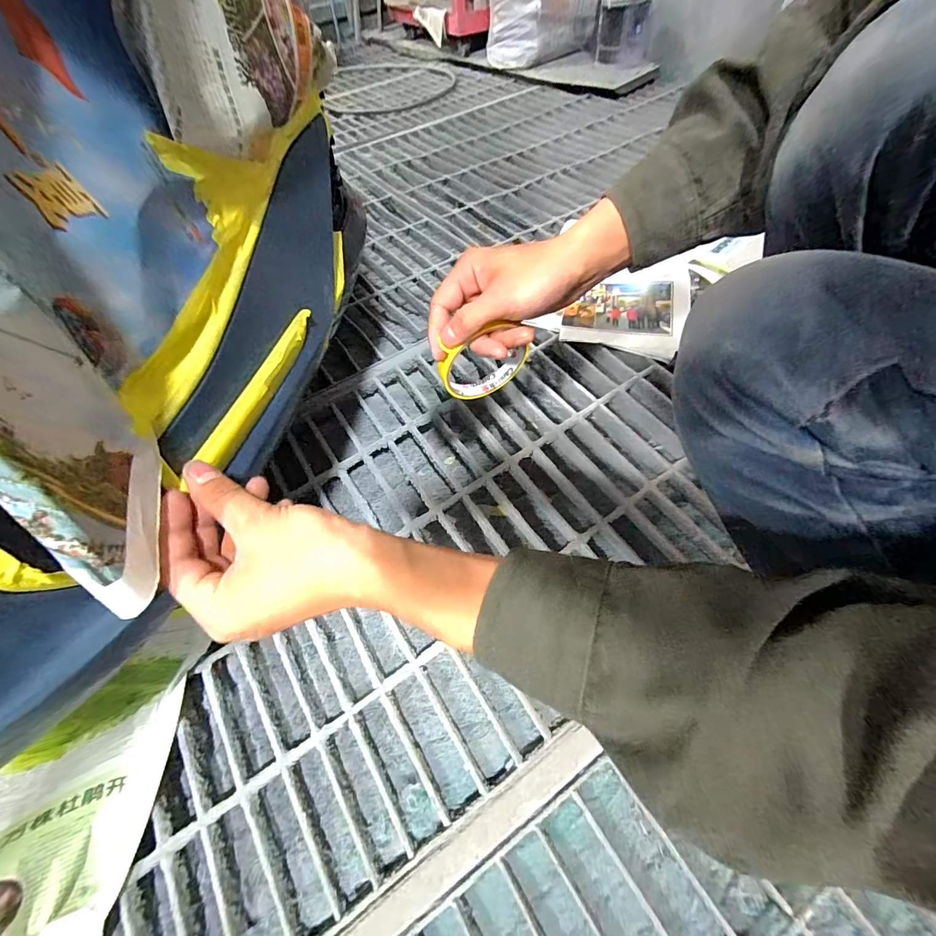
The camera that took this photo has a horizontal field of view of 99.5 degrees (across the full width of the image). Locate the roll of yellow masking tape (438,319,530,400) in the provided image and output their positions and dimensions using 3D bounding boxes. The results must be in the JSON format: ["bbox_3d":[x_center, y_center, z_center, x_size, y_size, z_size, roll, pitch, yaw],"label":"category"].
[{"bbox_3d":[0.015,-0.099,0.361,0.087,0.083,0.024,-24,60,-10],"label":"roll of yellow masking tape"}]

